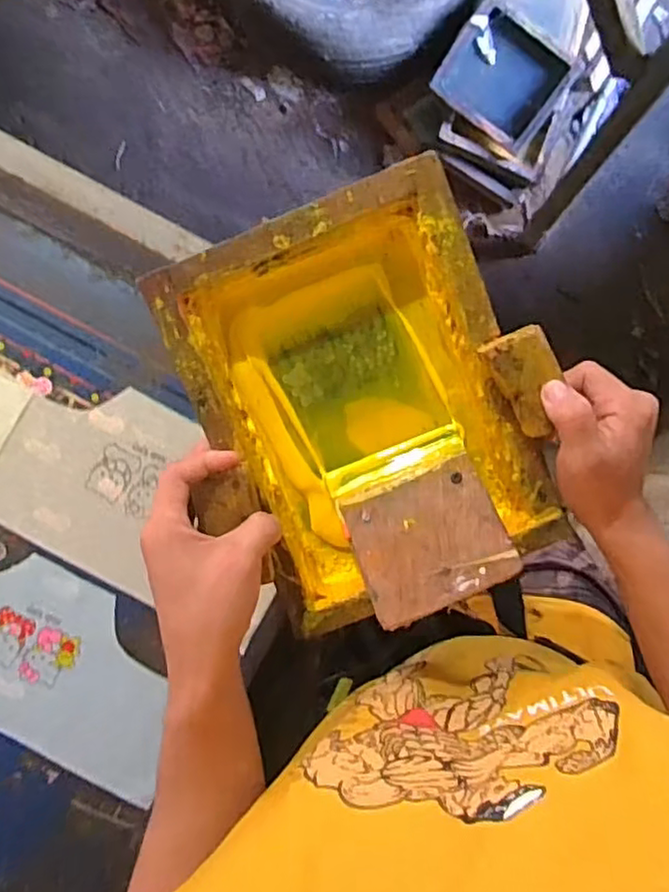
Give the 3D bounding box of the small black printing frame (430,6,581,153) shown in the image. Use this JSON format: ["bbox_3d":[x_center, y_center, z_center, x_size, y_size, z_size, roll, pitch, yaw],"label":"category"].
[{"bbox_3d":[0.348,-0.758,1.333,0.231,0.025,0.199,35,107,-2],"label":"small black printing frame"}]

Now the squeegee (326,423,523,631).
[{"bbox_3d":[0.060,0.052,0.444,0.099,0.008,0.117,-21,64,3],"label":"squeegee"}]

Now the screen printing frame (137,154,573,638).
[{"bbox_3d":[0.018,-0.019,0.440,0.213,0.091,0.258,-22,85,-1],"label":"screen printing frame"}]

